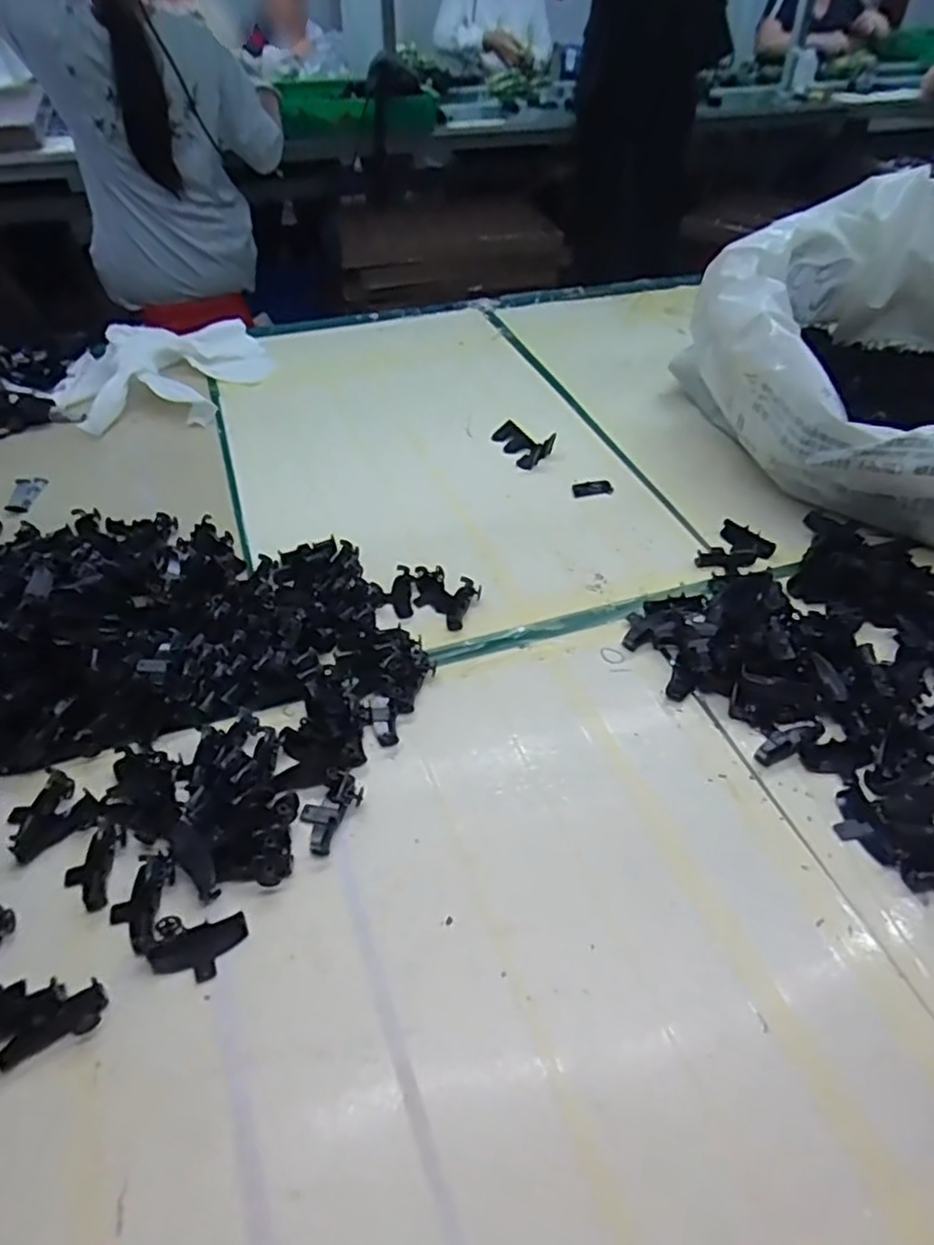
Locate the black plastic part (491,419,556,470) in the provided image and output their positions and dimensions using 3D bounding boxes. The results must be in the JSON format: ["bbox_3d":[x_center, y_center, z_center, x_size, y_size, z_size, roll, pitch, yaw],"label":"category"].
[{"bbox_3d":[0.047,-0.161,0.612,0.036,0.016,0.061,-27,50,-26],"label":"black plastic part"}]

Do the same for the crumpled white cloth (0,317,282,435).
[{"bbox_3d":[-0.302,-0.248,0.679,0.225,0.031,0.165,-21,48,-21],"label":"crumpled white cloth"}]

